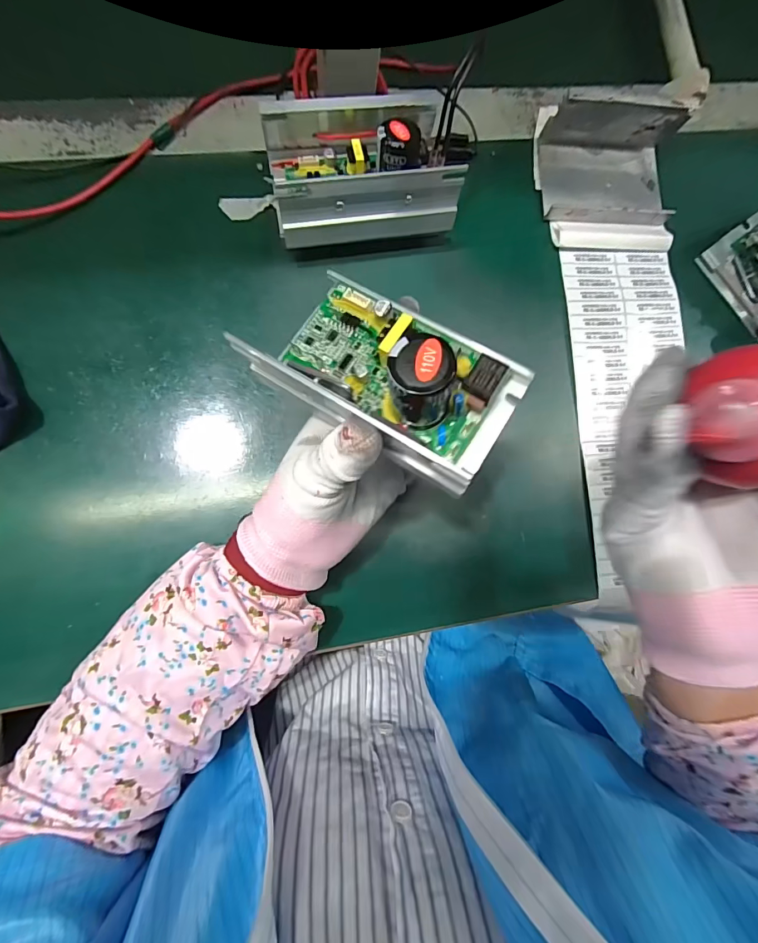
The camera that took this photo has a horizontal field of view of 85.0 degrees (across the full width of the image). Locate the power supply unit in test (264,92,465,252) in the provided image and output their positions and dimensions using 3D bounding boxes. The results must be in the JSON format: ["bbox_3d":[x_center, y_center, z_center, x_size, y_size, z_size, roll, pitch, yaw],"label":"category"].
[{"bbox_3d":[-0.014,-0.231,0.311,0.135,0.067,0.106,-10,86,-7],"label":"power supply unit in test"}]

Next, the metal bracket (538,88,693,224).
[{"bbox_3d":[0.202,-0.258,0.346,0.113,0.051,0.082,-3,85,-7],"label":"metal bracket"}]

